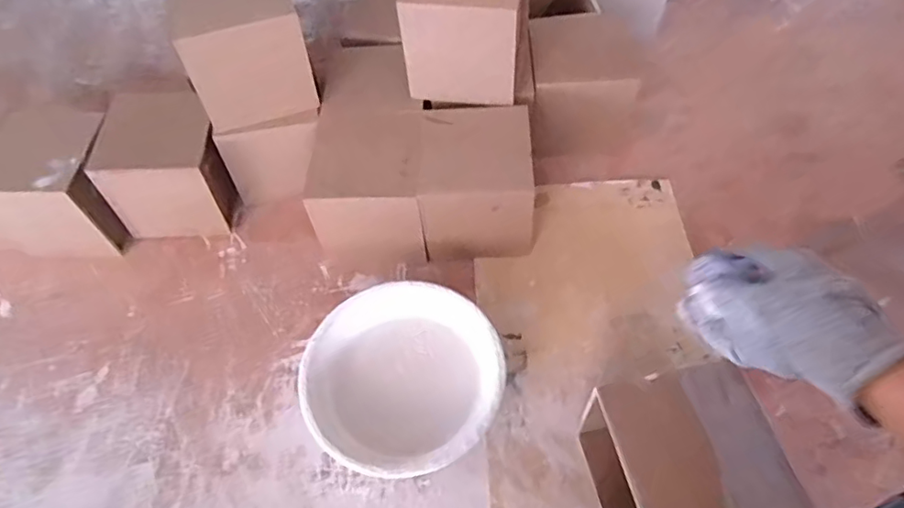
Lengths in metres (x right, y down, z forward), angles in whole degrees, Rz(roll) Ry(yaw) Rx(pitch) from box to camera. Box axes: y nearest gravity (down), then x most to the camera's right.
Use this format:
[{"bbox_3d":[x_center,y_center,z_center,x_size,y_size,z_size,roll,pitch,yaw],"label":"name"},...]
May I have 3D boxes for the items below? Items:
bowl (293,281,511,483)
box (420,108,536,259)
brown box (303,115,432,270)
[{"bbox_3d":[-0.042,0.113,0.506,0.170,0.056,0.166,-1,56,2],"label":"bowl"},{"bbox_3d":[0.026,-0.067,0.583,0.113,0.114,0.124,0,56,3],"label":"box"},{"bbox_3d":[-0.086,-0.065,0.597,0.115,0.117,0.121,-1,56,2],"label":"brown box"}]

